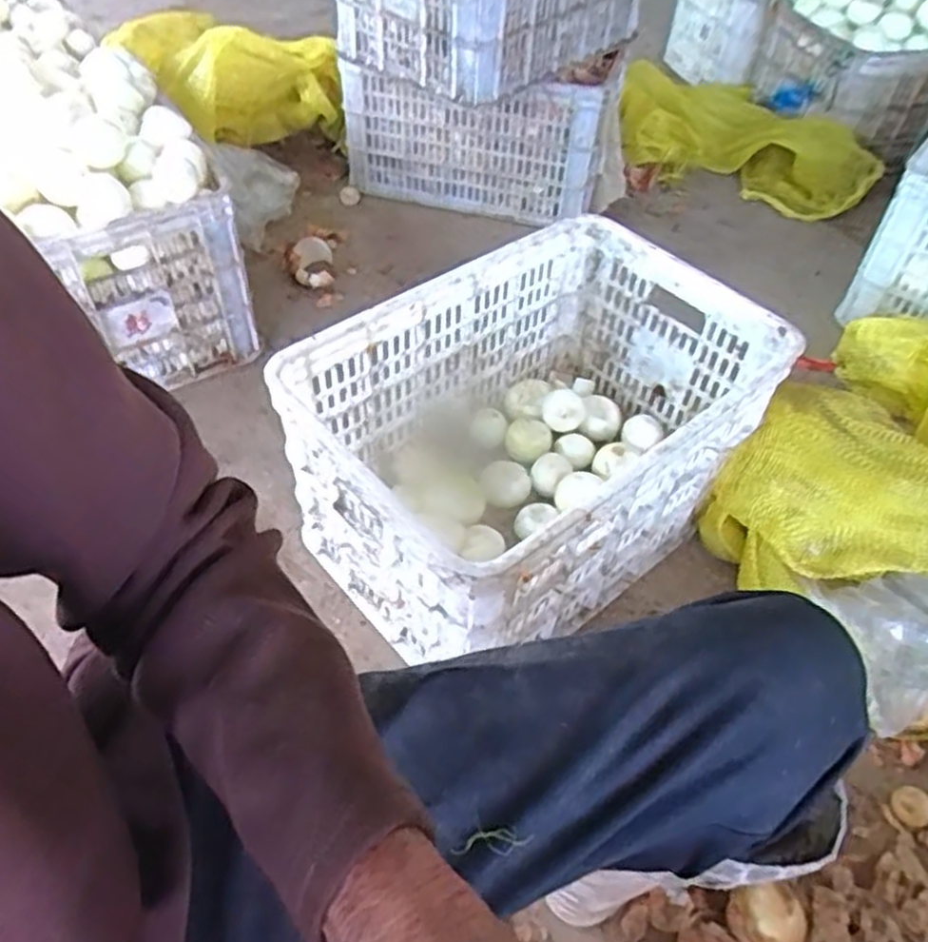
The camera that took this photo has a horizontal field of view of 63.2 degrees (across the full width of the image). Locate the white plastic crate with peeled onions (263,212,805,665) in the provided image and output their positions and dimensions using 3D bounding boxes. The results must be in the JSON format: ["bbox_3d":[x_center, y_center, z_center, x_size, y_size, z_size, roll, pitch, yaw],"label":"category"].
[{"bbox_3d":[0.076,-0.044,0.909,0.494,0.263,0.356,-31,58,-27],"label":"white plastic crate with peeled onions"}]

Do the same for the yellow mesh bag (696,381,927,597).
[{"bbox_3d":[0.448,0.051,0.901,0.270,0.147,0.239,37,56,25],"label":"yellow mesh bag"}]

